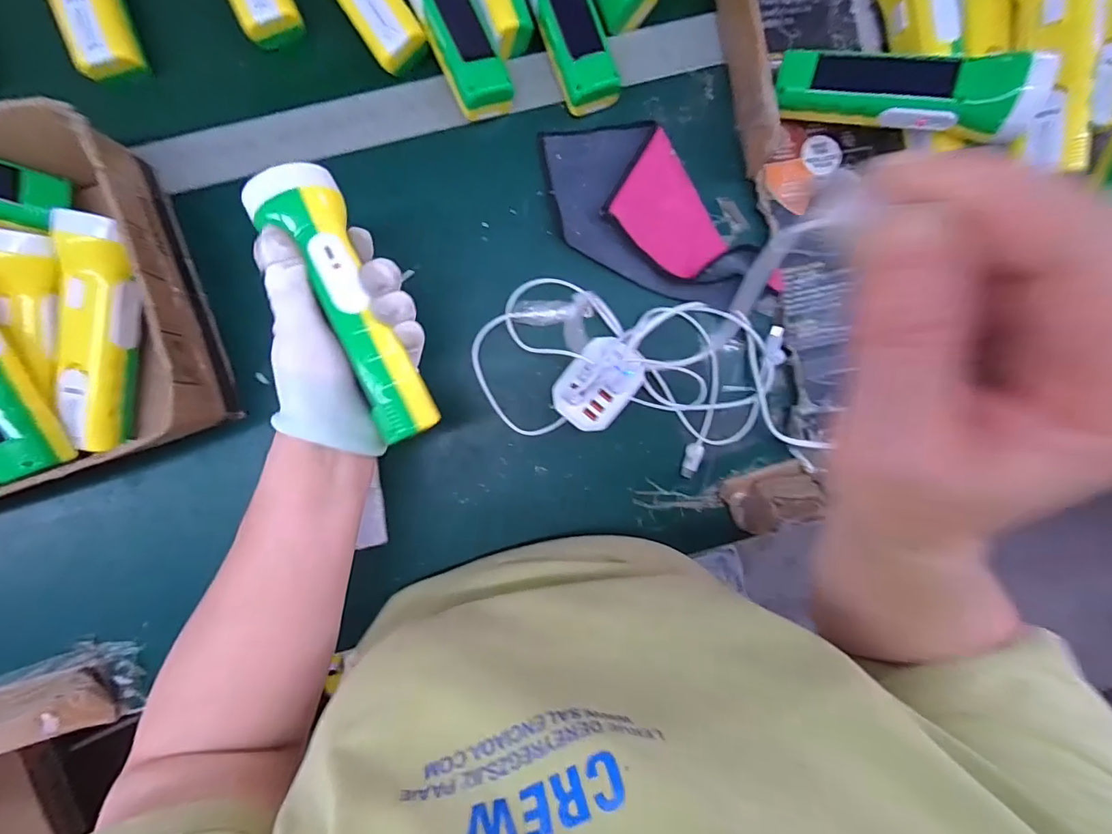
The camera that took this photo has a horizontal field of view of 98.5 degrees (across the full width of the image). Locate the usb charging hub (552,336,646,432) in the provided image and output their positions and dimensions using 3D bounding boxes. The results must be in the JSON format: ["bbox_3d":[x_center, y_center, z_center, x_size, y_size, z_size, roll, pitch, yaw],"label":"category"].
[{"bbox_3d":[0.034,-0.027,0.386,0.054,0.034,0.074,39,90,-3],"label":"usb charging hub"}]

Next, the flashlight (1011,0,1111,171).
[{"bbox_3d":[0.358,-0.264,0.337,0.049,0.039,0.165,2,92,-2],"label":"flashlight"}]

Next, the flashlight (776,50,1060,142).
[{"bbox_3d":[0.247,-0.232,0.348,0.161,0.039,0.047,18,92,19],"label":"flashlight"}]

